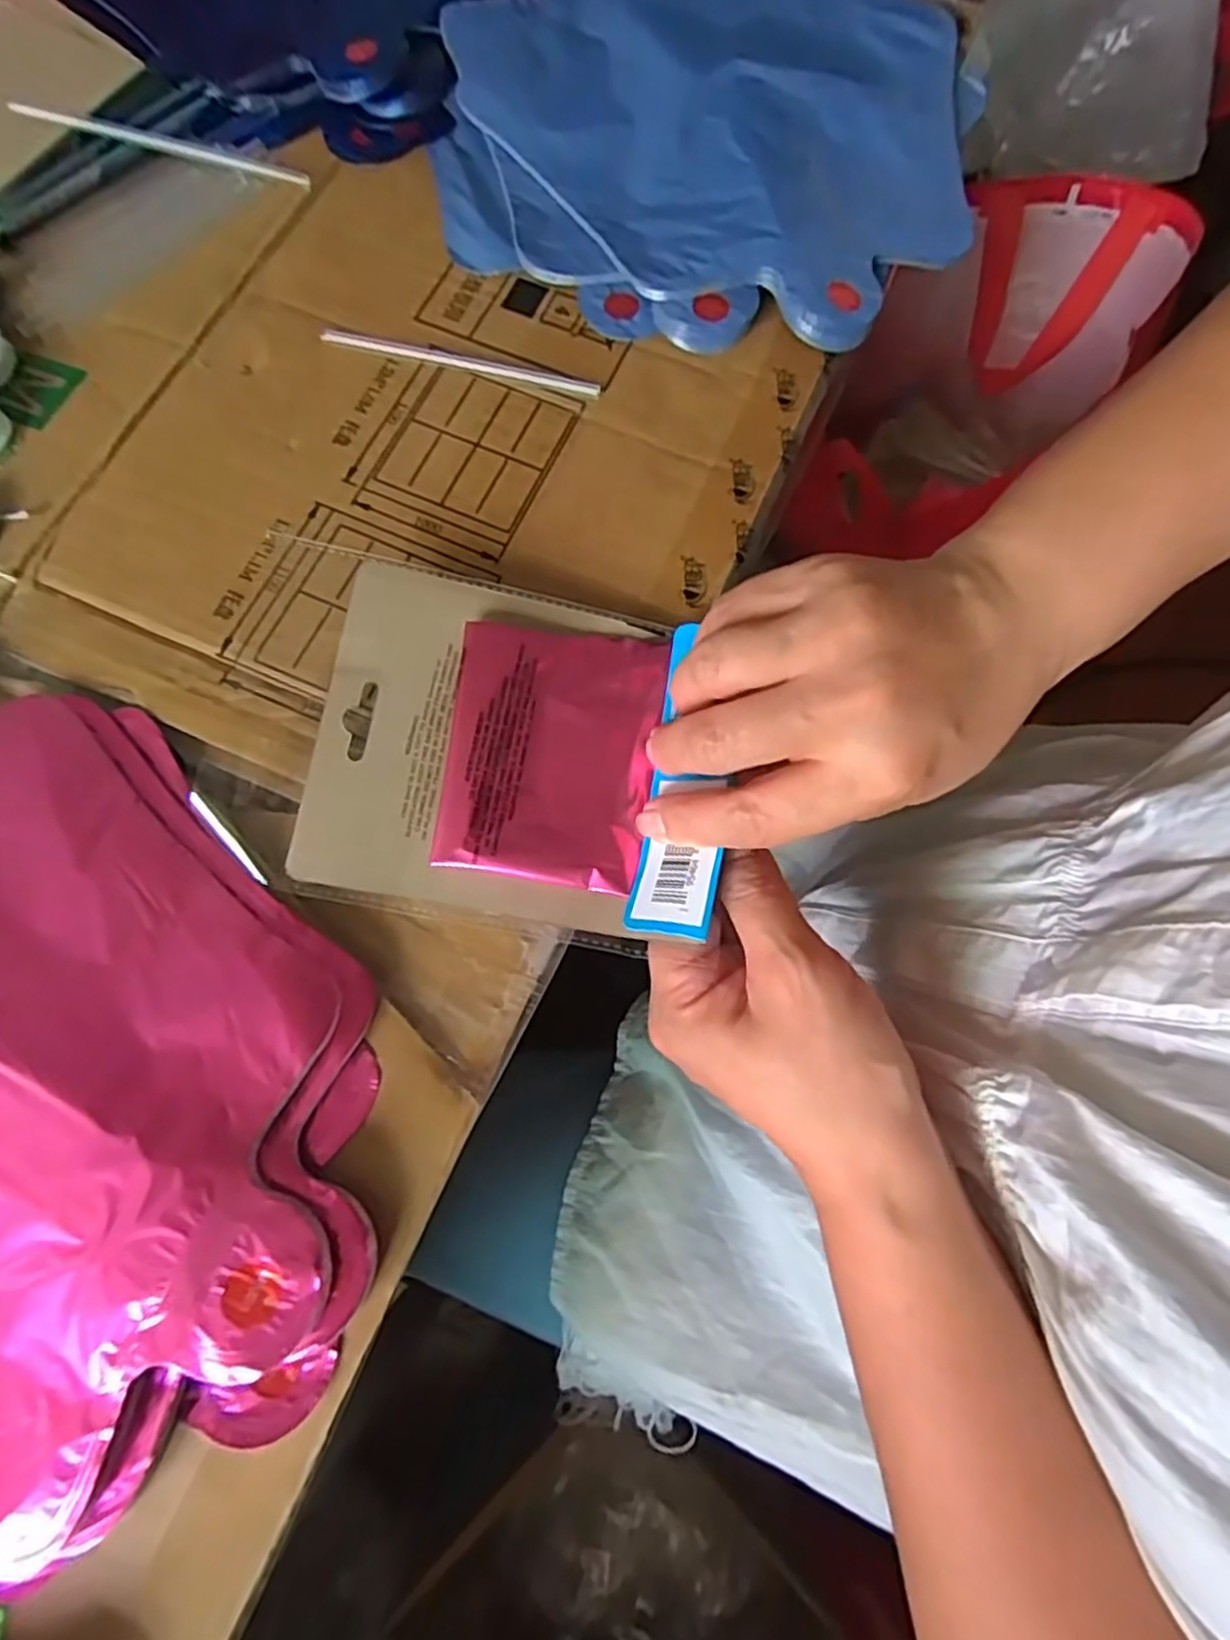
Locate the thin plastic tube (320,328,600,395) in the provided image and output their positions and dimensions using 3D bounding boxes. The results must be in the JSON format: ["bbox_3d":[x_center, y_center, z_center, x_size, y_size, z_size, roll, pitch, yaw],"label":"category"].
[{"bbox_3d":[-0.065,-0.194,0.320,0.119,0.004,0.010,12,73,2],"label":"thin plastic tube"}]

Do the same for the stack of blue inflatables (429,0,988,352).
[{"bbox_3d":[0.045,-0.329,0.355,0.238,0.015,0.260,12,73,2],"label":"stack of blue inflatables"}]

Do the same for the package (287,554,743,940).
[{"bbox_3d":[-0.033,-0.025,0.264,0.137,0.021,0.113,10,73,1],"label":"package"}]

